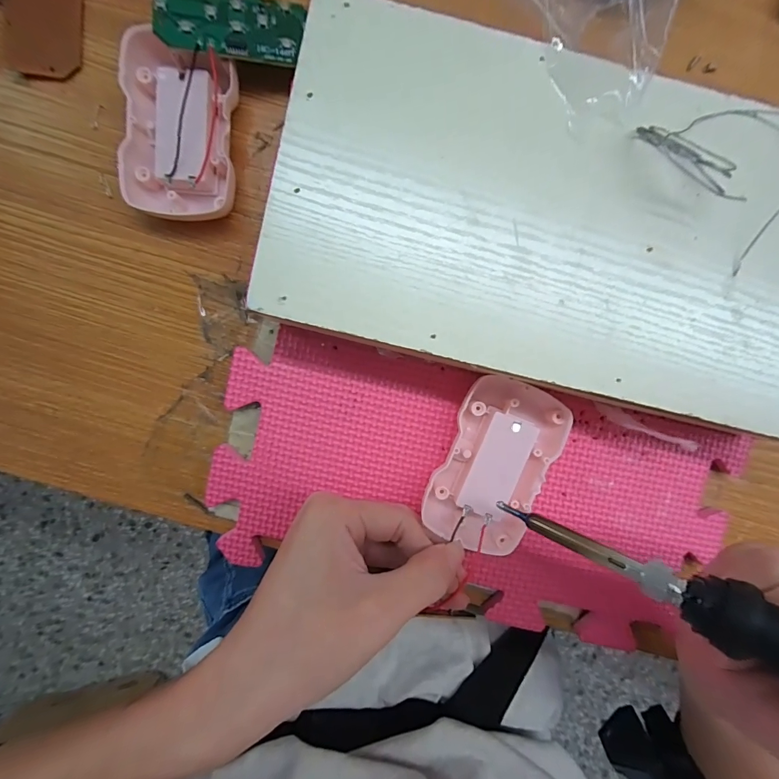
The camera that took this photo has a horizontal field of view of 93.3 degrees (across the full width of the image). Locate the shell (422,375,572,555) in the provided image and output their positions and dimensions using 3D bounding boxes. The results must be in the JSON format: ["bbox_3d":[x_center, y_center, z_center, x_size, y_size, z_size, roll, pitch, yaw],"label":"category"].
[{"bbox_3d":[0.057,0.040,0.195,0.049,0.015,0.088,24,93,-2],"label":"shell"}]

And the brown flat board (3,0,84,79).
[{"bbox_3d":[-0.181,-0.205,0.193,0.040,0.004,0.074,8,95,-3],"label":"brown flat board"}]

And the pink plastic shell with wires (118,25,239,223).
[{"bbox_3d":[-0.106,-0.132,0.189,0.054,0.023,0.080,4,93,-1],"label":"pink plastic shell with wires"}]

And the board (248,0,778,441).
[{"bbox_3d":[0.084,-0.067,0.154,0.260,0.005,0.130,14,93,-1],"label":"board"}]

